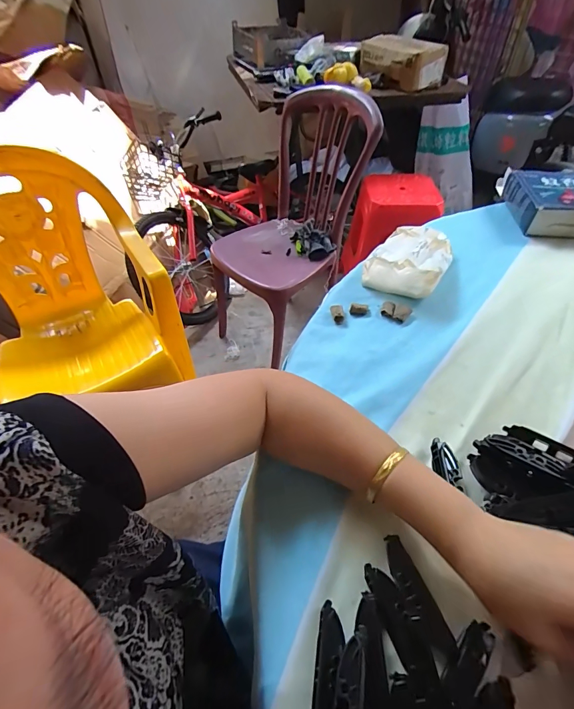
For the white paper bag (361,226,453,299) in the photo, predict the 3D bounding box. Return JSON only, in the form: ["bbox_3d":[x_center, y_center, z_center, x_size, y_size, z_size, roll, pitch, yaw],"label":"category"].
[{"bbox_3d":[0.181,-0.143,0.544,0.108,0.044,0.150,21,53,20],"label":"white paper bag"}]

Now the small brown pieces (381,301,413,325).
[{"bbox_3d":[0.144,-0.057,0.494,0.036,0.007,0.029,25,54,23],"label":"small brown pieces"}]

